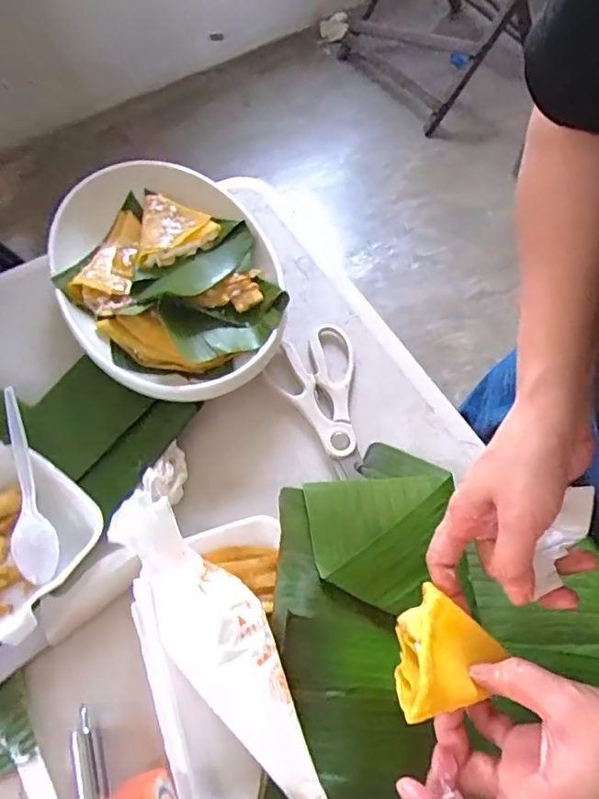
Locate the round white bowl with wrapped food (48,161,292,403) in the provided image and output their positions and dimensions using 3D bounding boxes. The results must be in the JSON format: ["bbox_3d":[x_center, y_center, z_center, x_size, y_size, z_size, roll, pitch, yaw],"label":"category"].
[{"bbox_3d":[-0.111,-0.101,0.491,0.179,0.051,0.239,-26,68,-13],"label":"round white bowl with wrapped food"}]

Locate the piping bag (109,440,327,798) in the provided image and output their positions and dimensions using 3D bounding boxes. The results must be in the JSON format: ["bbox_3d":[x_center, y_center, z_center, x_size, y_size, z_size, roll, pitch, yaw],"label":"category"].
[{"bbox_3d":[-0.052,0.149,0.363,0.073,0.054,0.262,-26,68,-13],"label":"piping bag"}]

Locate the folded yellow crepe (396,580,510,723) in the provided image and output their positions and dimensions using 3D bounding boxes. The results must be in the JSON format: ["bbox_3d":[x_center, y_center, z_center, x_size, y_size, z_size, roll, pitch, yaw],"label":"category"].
[{"bbox_3d":[0.084,0.157,0.338,0.058,0.037,0.070,36,67,14],"label":"folded yellow crepe"}]

